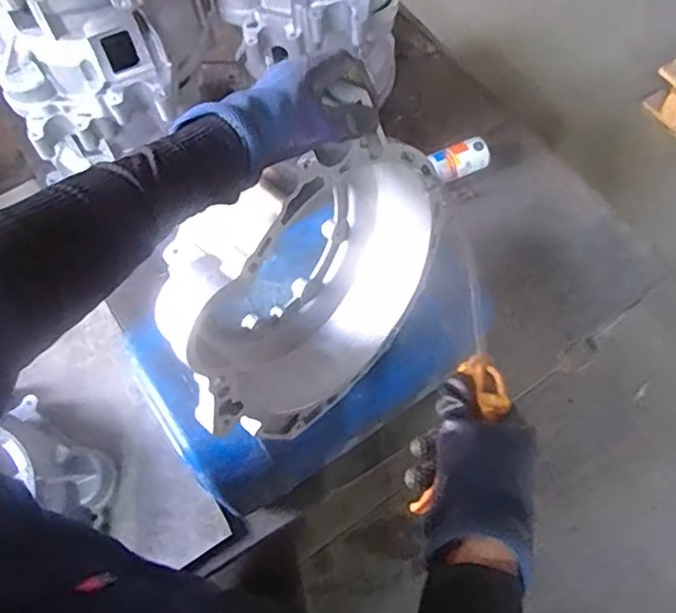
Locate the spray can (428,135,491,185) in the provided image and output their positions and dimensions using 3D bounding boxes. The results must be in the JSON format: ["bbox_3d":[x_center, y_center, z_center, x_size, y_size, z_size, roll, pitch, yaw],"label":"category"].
[{"bbox_3d":[0.233,-0.276,1.209,0.121,0.062,0.058,-20,64,-7],"label":"spray can"}]

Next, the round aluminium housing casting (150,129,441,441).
[{"bbox_3d":[-0.036,-0.022,0.661,0.140,0.315,0.331,37,70,19],"label":"round aluminium housing casting"}]

